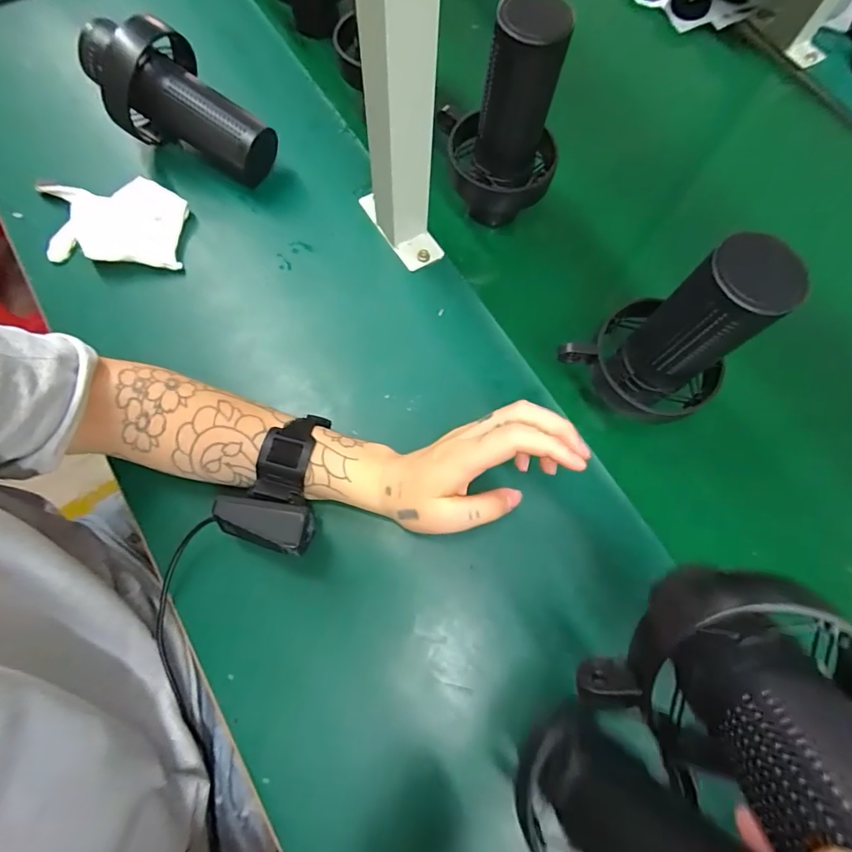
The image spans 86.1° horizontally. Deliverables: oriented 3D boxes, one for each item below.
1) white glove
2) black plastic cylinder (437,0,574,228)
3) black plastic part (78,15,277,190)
[{"bbox_3d":[-0.298,-0.188,0.431,0.131,0.027,0.083,1,73,-2],"label":"white glove"},{"bbox_3d":[0.063,-0.259,0.393,0.109,0.168,0.085,12,73,1],"label":"black plastic cylinder"},{"bbox_3d":[-0.230,-0.304,0.437,0.174,0.079,0.083,30,73,-13],"label":"black plastic part"}]

